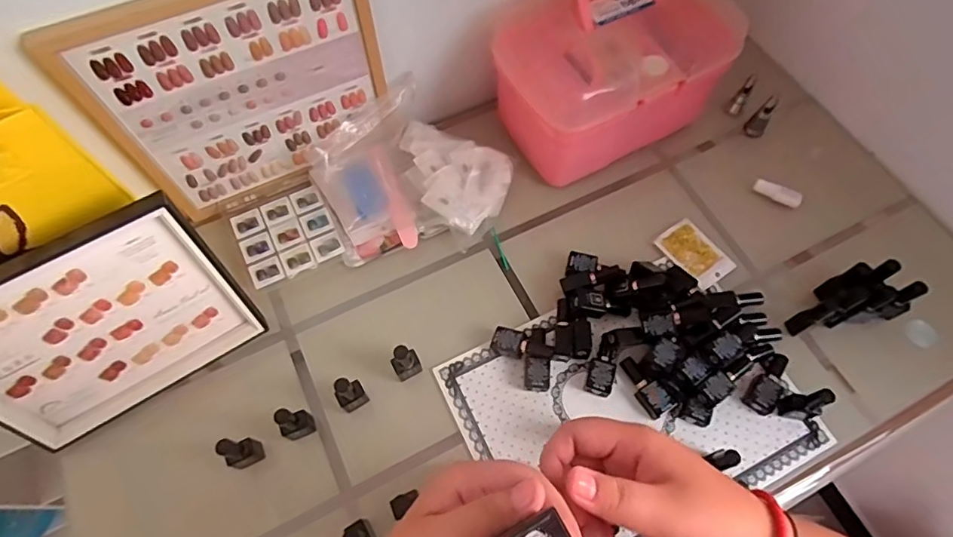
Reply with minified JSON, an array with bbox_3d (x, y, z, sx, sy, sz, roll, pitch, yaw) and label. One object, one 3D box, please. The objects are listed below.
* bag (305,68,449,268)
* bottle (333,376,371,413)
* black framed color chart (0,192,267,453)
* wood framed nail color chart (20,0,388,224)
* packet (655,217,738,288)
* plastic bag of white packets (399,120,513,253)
[{"bbox_3d":[-0.145,-0.134,0.752,0.164,0.094,0.221,-14,67,-7],"label":"bag"},{"bbox_3d":[-0.148,0.150,0.632,0.031,0.080,0.025,-32,70,-14],"label":"bottle"},{"bbox_3d":[-0.408,0.068,0.585,0.272,0.243,0.030,-30,48,-16],"label":"black framed color chart"},{"bbox_3d":[-0.267,-0.204,0.652,0.317,0.301,0.035,-23,68,-11],"label":"wood framed nail color chart"},{"bbox_3d":[0.306,-0.022,0.747,0.068,0.010,0.097,-31,69,-14],"label":"packet"},{"bbox_3d":[-0.033,-0.139,0.789,0.140,0.045,0.195,-41,72,-17],"label":"plastic bag of white packets"}]

